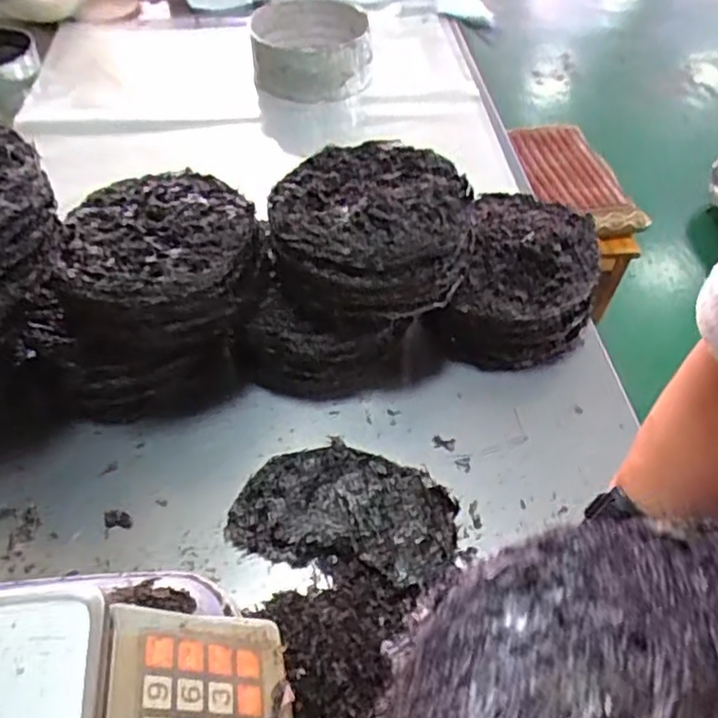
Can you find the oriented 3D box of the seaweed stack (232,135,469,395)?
[{"bbox_3d":[0.003,-0.095,0.723,0.209,0.166,0.242,13,50,11],"label":"seaweed stack"}]

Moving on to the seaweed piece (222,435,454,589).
[{"bbox_3d":[-0.011,0.135,0.619,0.193,0.019,0.118,10,50,9],"label":"seaweed piece"}]

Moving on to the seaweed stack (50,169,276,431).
[{"bbox_3d":[-0.204,-0.066,0.702,0.217,0.162,0.186,-9,50,-8],"label":"seaweed stack"}]

